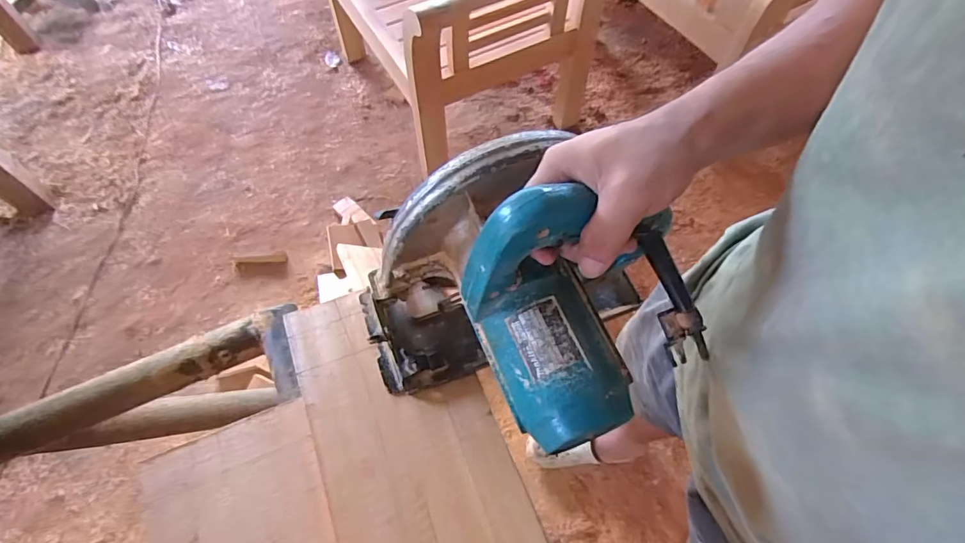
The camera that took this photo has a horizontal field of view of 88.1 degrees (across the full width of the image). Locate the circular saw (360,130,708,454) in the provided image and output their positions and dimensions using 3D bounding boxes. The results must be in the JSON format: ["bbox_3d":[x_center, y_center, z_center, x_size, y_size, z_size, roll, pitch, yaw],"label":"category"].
[{"bbox_3d":[0.029,0.026,0.382,0.226,0.191,0.200,-21,61,-11],"label":"circular saw"}]

